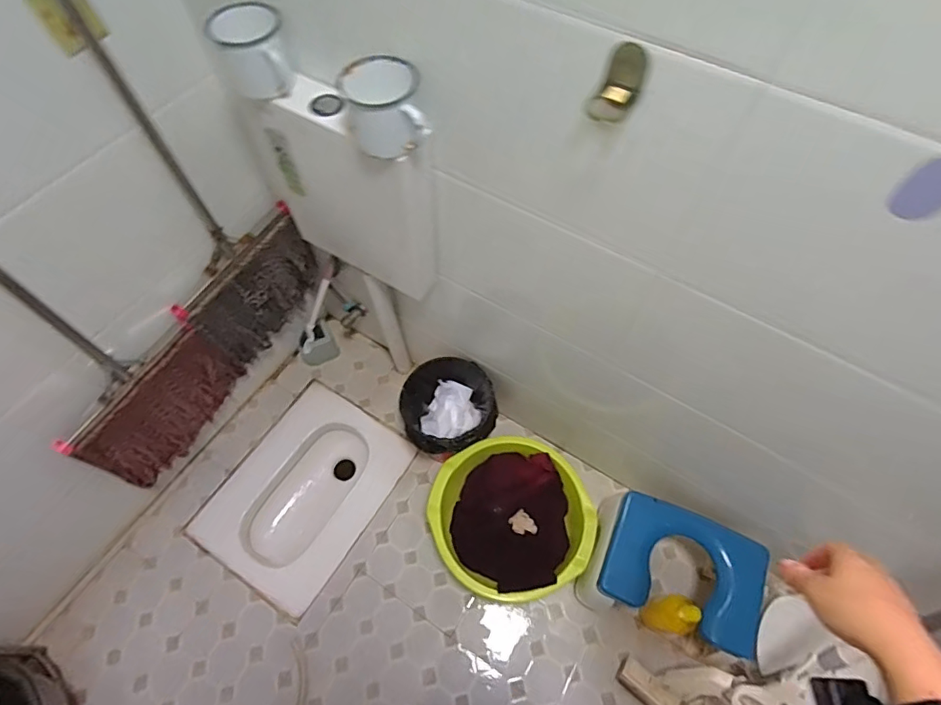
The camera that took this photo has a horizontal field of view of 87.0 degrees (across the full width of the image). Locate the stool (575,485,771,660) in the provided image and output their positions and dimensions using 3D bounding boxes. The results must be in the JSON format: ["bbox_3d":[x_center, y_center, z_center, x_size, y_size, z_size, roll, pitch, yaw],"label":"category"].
[{"bbox_3d":[0.476,0.538,1.214,0.363,0.250,0.279,22,65,14],"label":"stool"}]

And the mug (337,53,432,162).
[{"bbox_3d":[-0.123,-0.345,0.715,0.106,0.097,0.108,-13,62,-6],"label":"mug"}]

